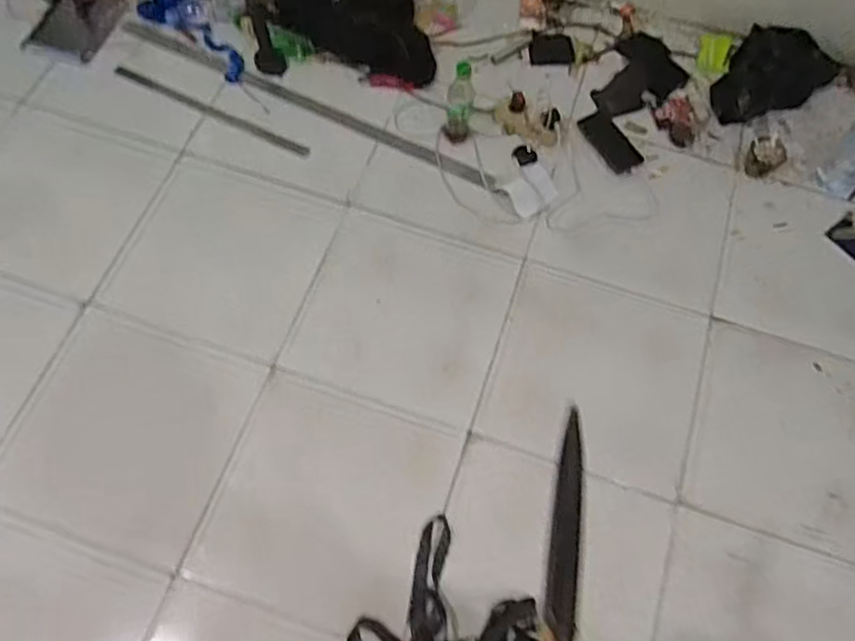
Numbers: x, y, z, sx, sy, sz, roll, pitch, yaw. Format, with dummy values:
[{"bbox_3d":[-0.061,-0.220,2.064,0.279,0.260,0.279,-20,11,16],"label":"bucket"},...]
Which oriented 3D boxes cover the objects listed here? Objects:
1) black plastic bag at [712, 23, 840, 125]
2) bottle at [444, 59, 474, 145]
[{"bbox_3d":[0.816,-0.574,1.572,0.218,0.081,0.321,37,71,12],"label":"black plastic bag"},{"bbox_3d":[0.070,-0.467,1.430,0.057,0.212,0.061,1,68,-2],"label":"bottle"}]

